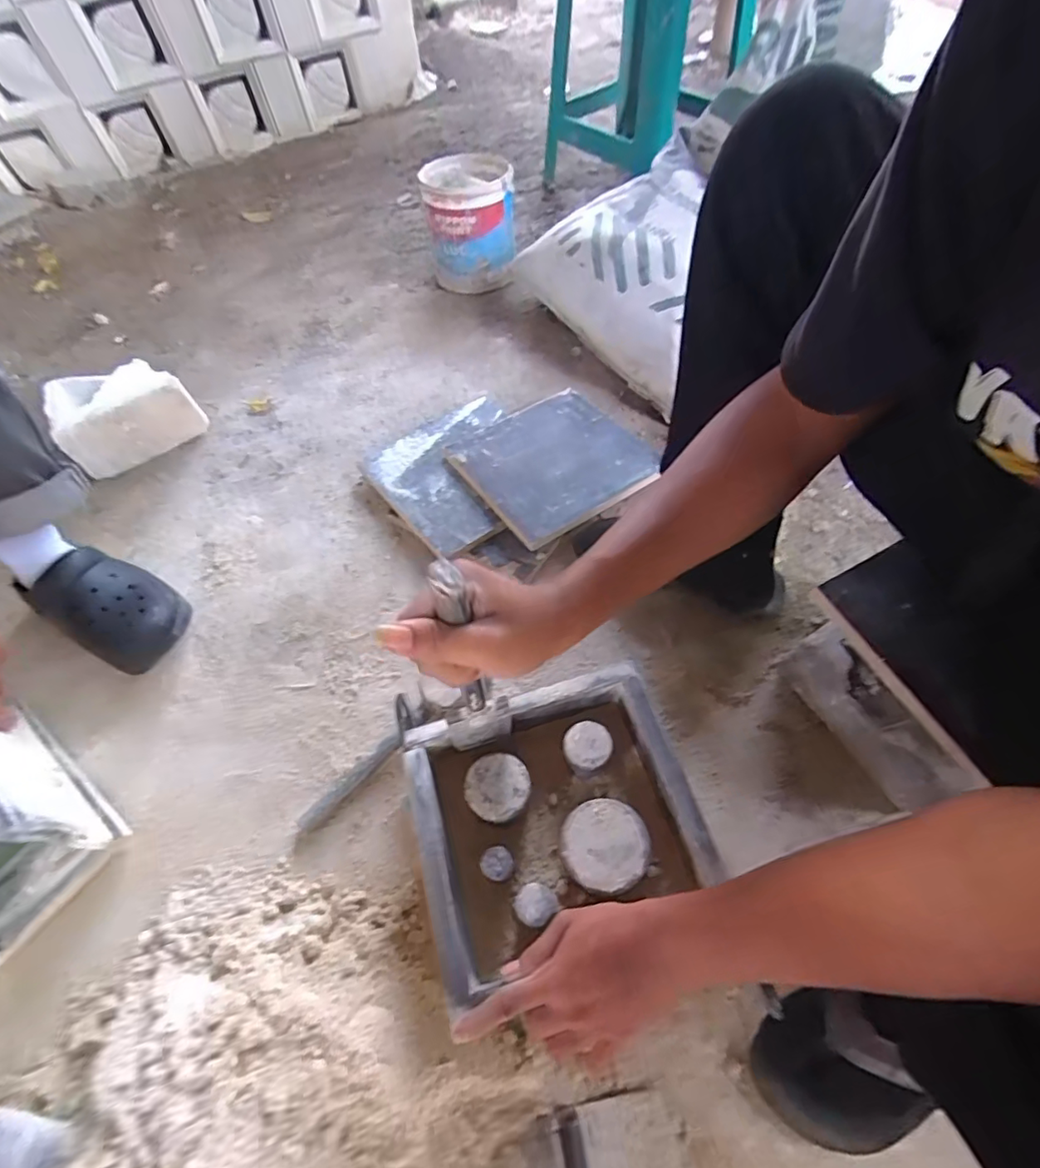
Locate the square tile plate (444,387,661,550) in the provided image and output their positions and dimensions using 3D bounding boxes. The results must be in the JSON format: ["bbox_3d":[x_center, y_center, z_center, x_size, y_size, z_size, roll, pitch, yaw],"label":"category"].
[{"bbox_3d":[0.054,-0.193,0.838,0.263,0.020,0.245,-29,58,-20],"label":"square tile plate"}]

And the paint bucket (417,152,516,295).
[{"bbox_3d":[-0.101,-0.738,1.126,0.177,0.184,0.182,-6,58,-1],"label":"paint bucket"}]

